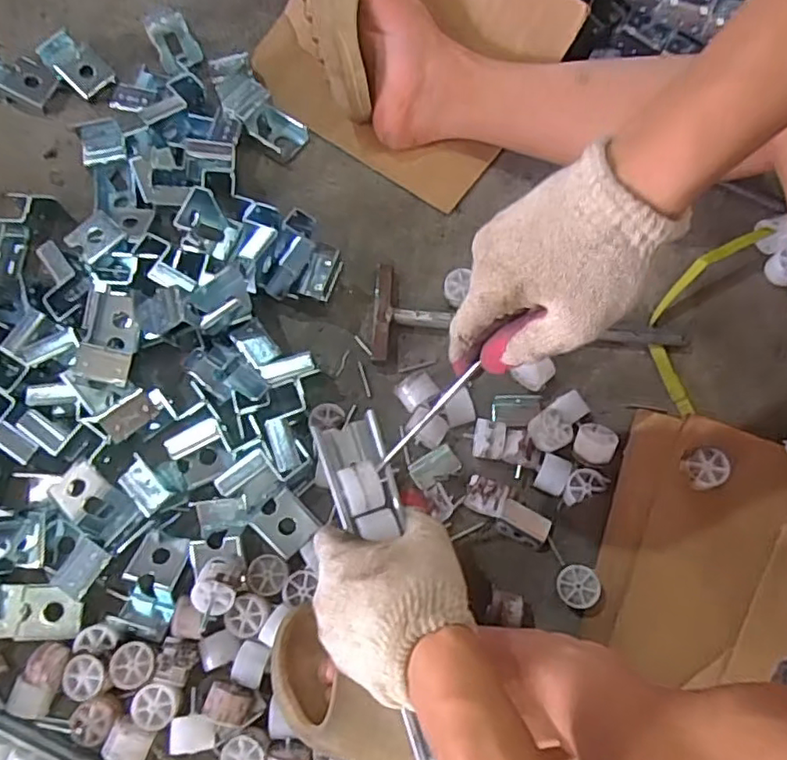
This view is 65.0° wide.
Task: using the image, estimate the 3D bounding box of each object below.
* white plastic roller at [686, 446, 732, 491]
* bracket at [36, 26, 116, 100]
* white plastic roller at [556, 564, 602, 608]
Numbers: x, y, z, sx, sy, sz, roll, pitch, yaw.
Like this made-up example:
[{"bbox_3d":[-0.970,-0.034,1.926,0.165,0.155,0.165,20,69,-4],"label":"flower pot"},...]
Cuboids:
[{"bbox_3d":[0.273,0.078,0.542,0.033,0.026,0.034,-1,73,2],"label":"white plastic roller"},{"bbox_3d":[-0.367,-0.364,0.714,0.095,0.034,0.049,42,79,12],"label":"bracket"},{"bbox_3d":[0.157,0.176,0.528,0.034,0.023,0.033,0,74,1],"label":"white plastic roller"}]

